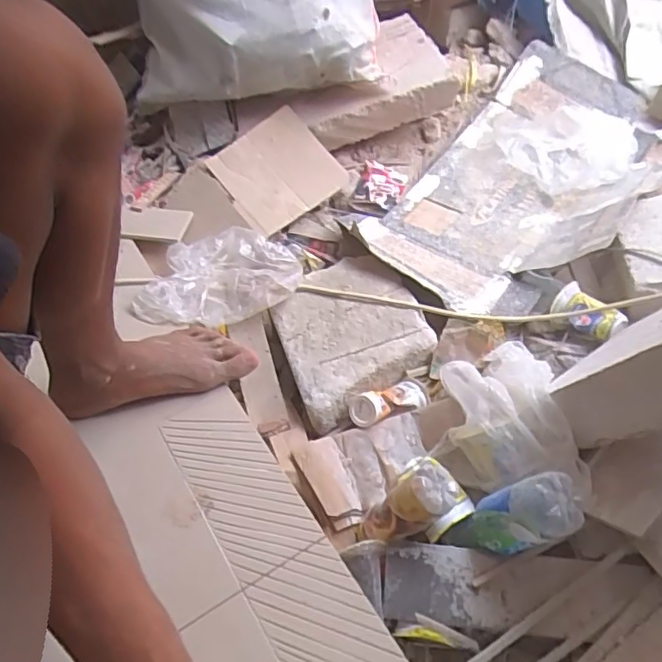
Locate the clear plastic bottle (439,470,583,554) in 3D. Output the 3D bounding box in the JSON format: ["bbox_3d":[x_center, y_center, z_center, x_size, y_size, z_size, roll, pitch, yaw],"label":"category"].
[{"bbox_3d":[0.183,0.198,0.587,0.047,0.159,0.060,26,45,-25],"label":"clear plastic bottle"}]

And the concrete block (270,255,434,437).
[{"bbox_3d":[0.024,0.000,0.820,0.198,0.063,0.248,-17,50,-13],"label":"concrete block"}]

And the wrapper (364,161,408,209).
[{"bbox_3d":[0.095,-0.268,1.035,0.075,0.024,0.111,9,49,10],"label":"wrapper"}]

